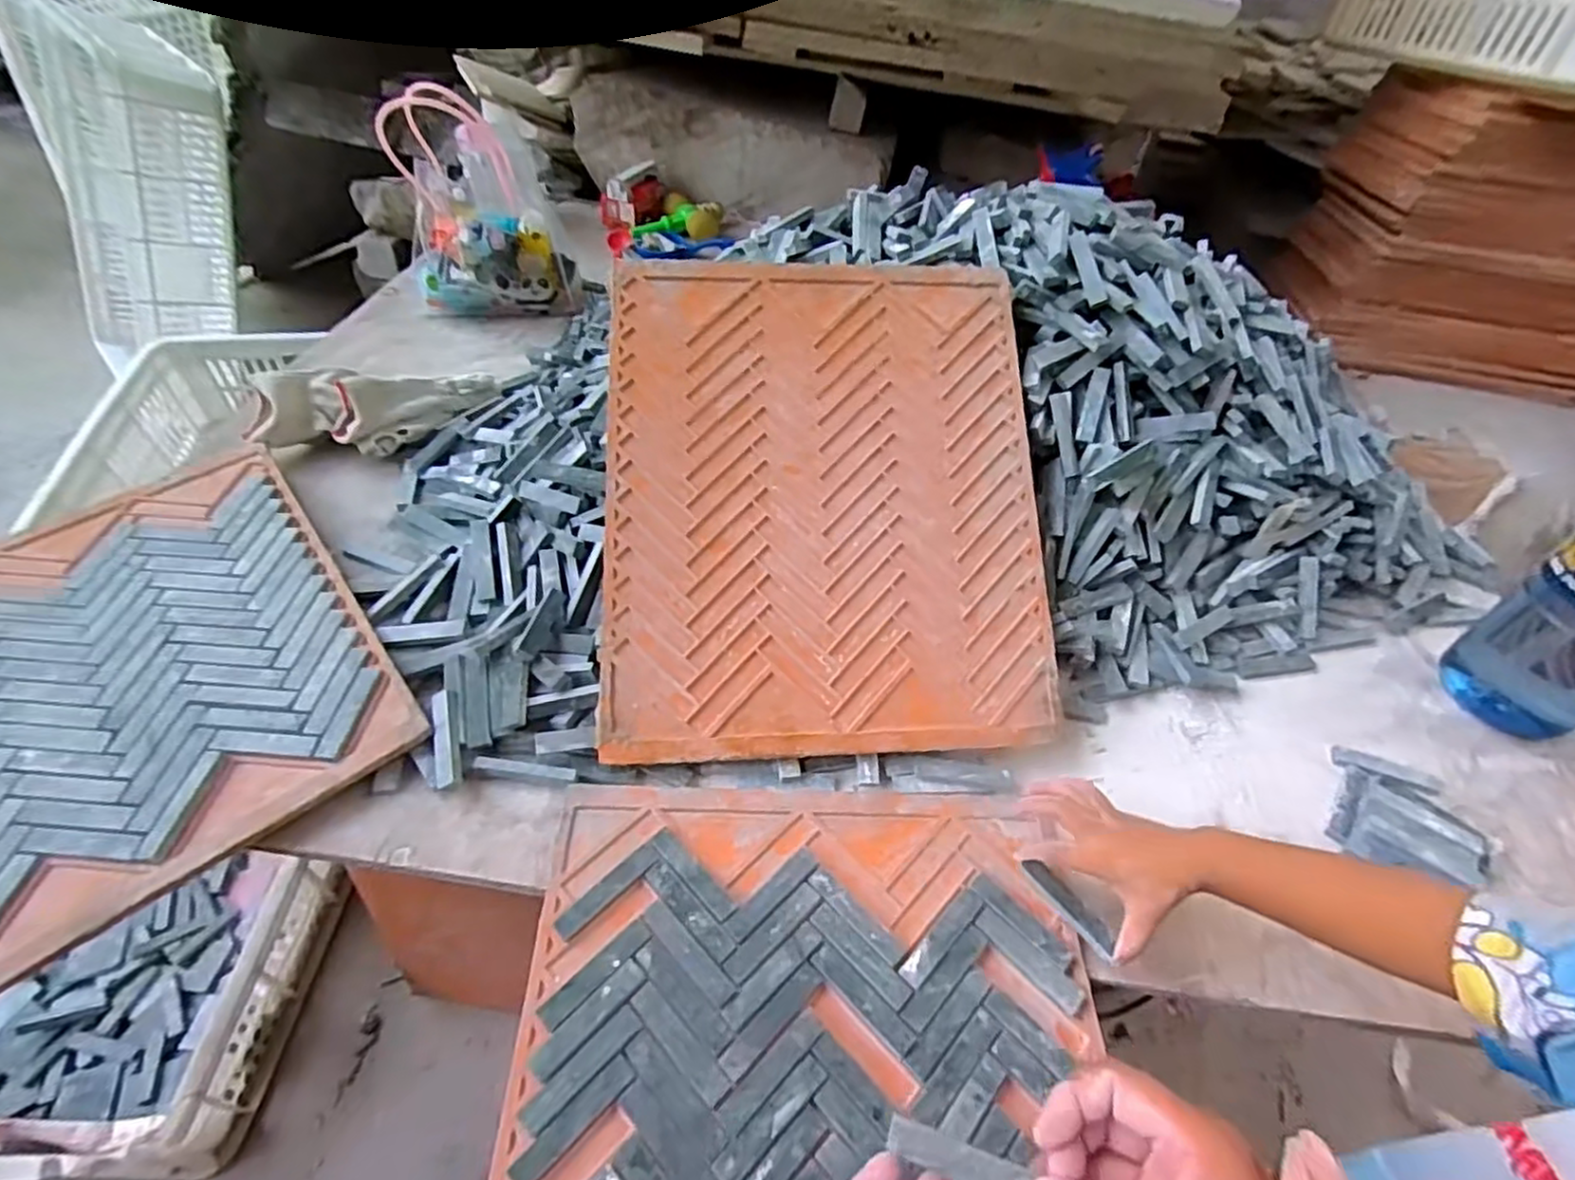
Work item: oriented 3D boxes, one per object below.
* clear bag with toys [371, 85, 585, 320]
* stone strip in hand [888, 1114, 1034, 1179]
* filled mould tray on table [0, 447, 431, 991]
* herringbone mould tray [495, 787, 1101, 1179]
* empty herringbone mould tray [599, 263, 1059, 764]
[{"bbox_3d":[-0.324,-0.398,0.763,0.163,0.211,0.069,-11,51,-15],"label":"clear bag with toys"},{"bbox_3d":[0.068,0.228,0.284,0.054,0.006,0.012,12,48,17],"label":"stone strip in hand"},{"bbox_3d":[-0.455,0.048,0.477,0.296,0.029,0.371,-27,60,-33],"label":"filled mould tray on table"},{"bbox_3d":[0.015,0.276,0.343,0.301,0.021,0.370,2,49,-4],"label":"herringbone mould tray"},{"bbox_3d":[0.026,-0.068,0.509,0.305,0.009,0.356,-1,78,-5],"label":"empty herringbone mould tray"}]

